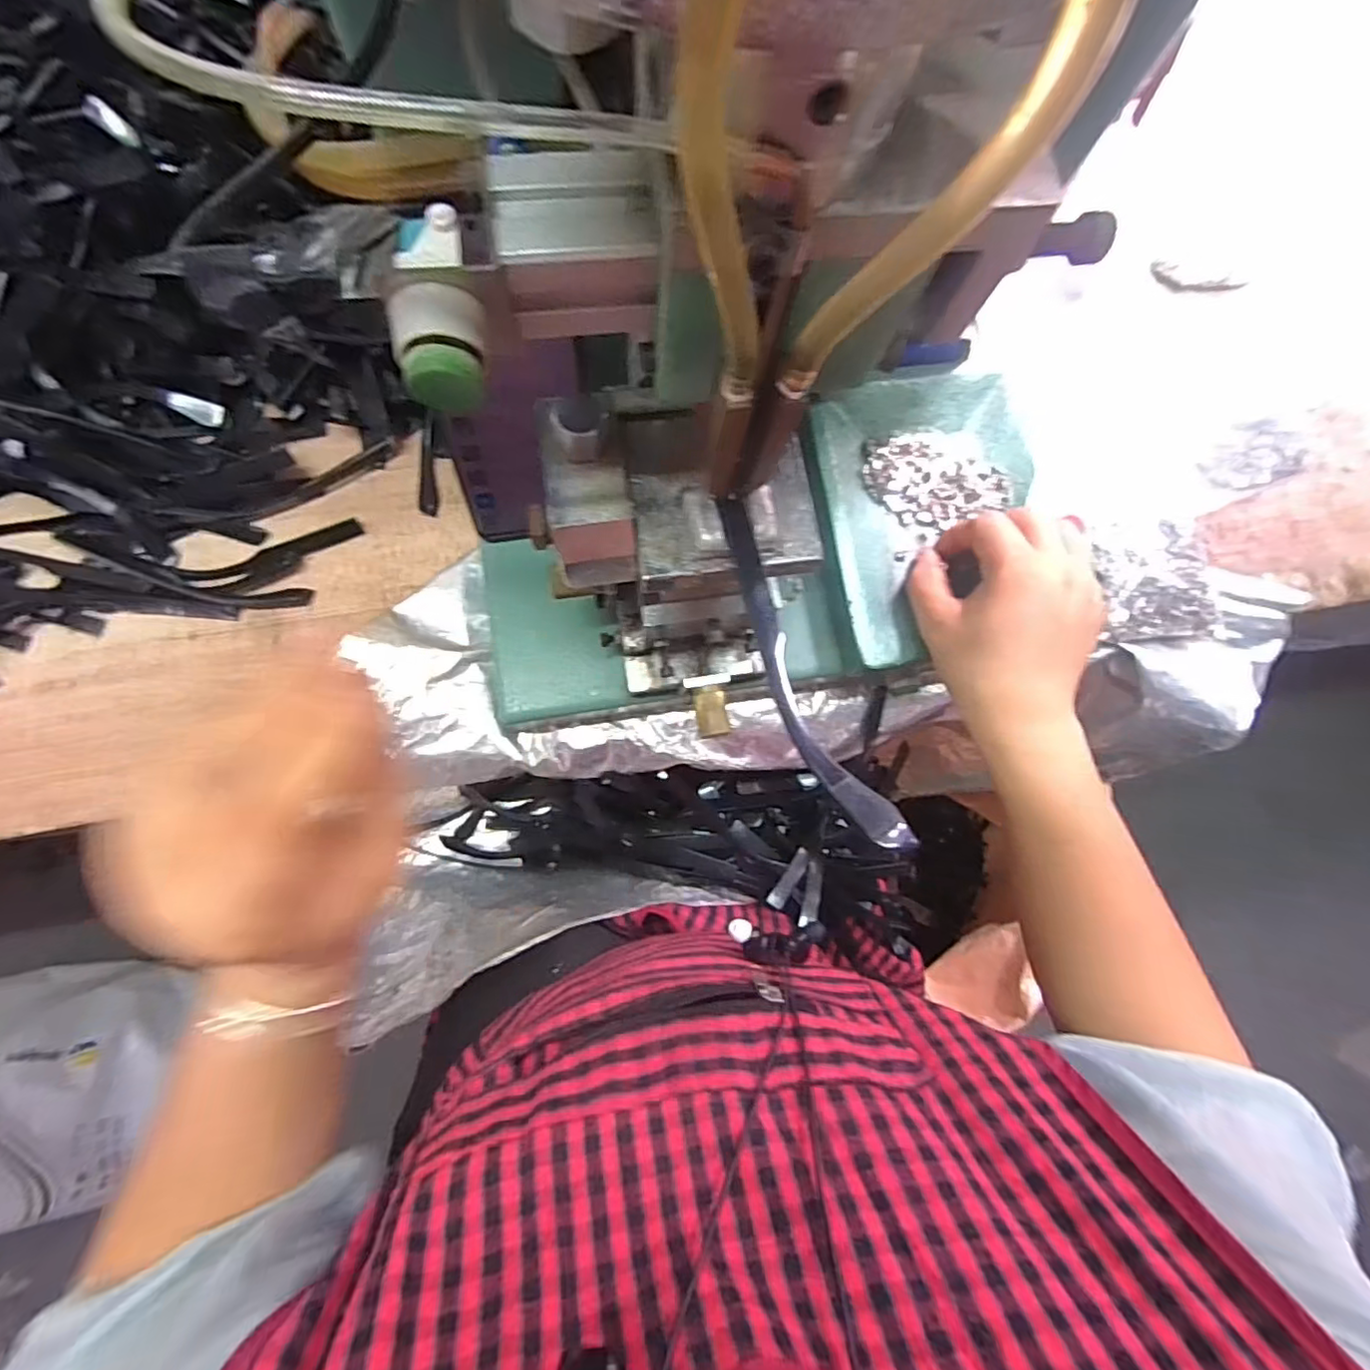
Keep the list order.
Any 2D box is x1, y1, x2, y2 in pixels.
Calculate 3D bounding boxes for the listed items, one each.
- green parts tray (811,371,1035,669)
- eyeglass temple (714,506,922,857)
[{"bbox_3d":[0.170,-0.116,0.409,0.156,0.035,0.194,-7,85,-6],"label":"green parts tray"},{"bbox_3d":[0.038,-0.007,0.220,0.020,0.015,0.142,-17,67,-7],"label":"eyeglass temple"}]

